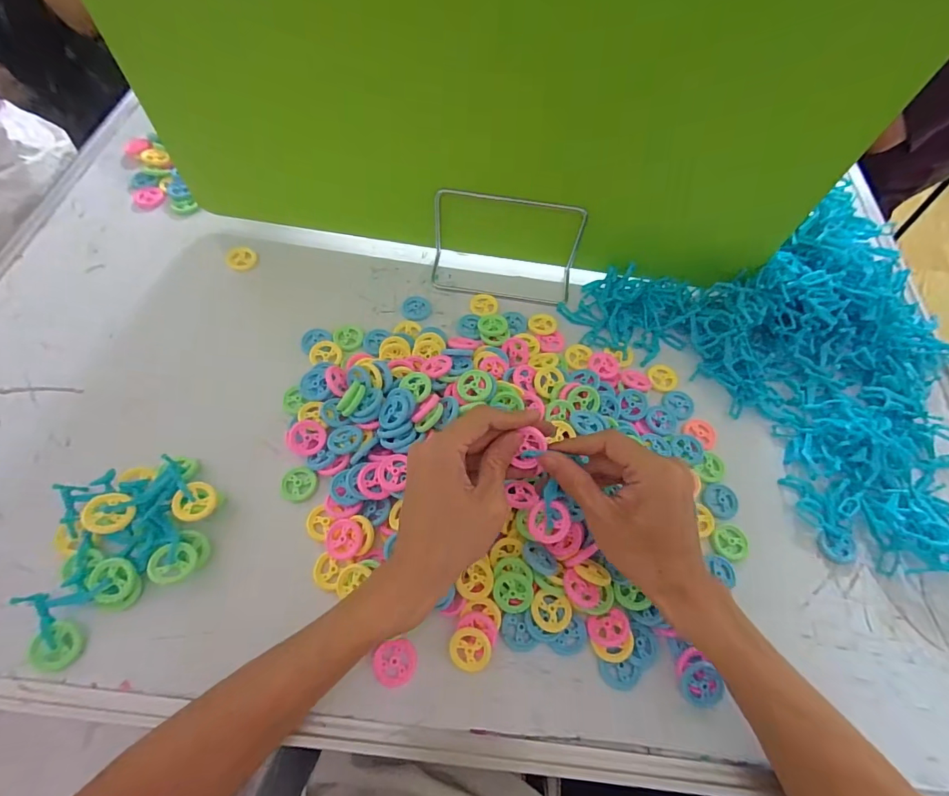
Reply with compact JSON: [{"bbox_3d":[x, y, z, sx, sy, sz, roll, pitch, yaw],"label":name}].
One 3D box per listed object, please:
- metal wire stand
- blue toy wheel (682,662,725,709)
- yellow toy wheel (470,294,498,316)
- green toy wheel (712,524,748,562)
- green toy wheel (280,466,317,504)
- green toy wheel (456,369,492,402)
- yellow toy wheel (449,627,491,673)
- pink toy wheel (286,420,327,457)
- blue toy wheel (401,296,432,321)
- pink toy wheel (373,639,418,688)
[{"bbox_3d":[0.032,-0.150,0.457,0.151,0.085,0.055,7,63,1],"label":"metal wire stand"},{"bbox_3d":[0.162,0.205,0.320,0.029,0.005,0.027,11,78,5],"label":"blue toy wheel"},{"bbox_3d":[0.010,-0.098,0.478,0.028,0.007,0.032,3,63,-1],"label":"yellow toy wheel"},{"bbox_3d":[0.209,0.117,0.366,0.027,0.008,0.028,1,63,-2],"label":"green toy wheel"},{"bbox_3d":[-0.145,0.072,0.373,0.028,0.004,0.029,2,78,-9],"label":"green toy wheel"},{"bbox_3d":[0.000,-0.011,0.385,0.028,0.006,0.030,1,63,-2],"label":"green toy wheel"},{"bbox_3d":[-0.003,0.179,0.319,0.029,0.004,0.028,-1,77,3],"label":"yellow toy wheel"},{"bbox_3d":[-0.142,0.034,0.379,0.030,0.005,0.031,6,74,-20],"label":"pink toy wheel"},{"bbox_3d":[-0.060,-0.094,0.468,0.030,0.005,0.030,1,63,-2],"label":"blue toy wheel"},{"bbox_3d":[-0.056,0.188,0.317,0.030,0.004,0.029,1,63,-2],"label":"pink toy wheel"}]

